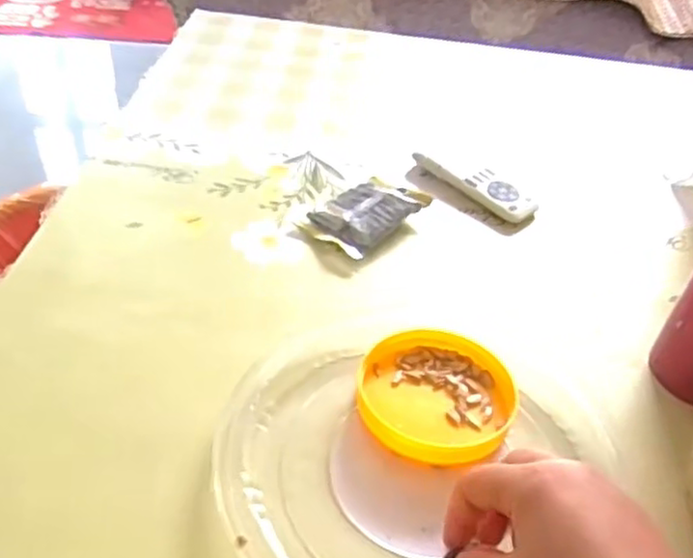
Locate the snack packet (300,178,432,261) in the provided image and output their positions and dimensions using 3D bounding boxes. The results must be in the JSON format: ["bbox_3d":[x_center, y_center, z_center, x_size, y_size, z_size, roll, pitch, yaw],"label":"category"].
[{"bbox_3d":[0.013,-0.058,0.592,0.070,0.018,0.101,32,48,26],"label":"snack packet"}]

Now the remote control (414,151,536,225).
[{"bbox_3d":[0.117,-0.089,0.637,0.045,0.012,0.116,-27,52,-32],"label":"remote control"}]

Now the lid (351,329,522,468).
[{"bbox_3d":[0.057,0.073,0.444,0.097,0.014,0.088,9,42,3],"label":"lid"}]

